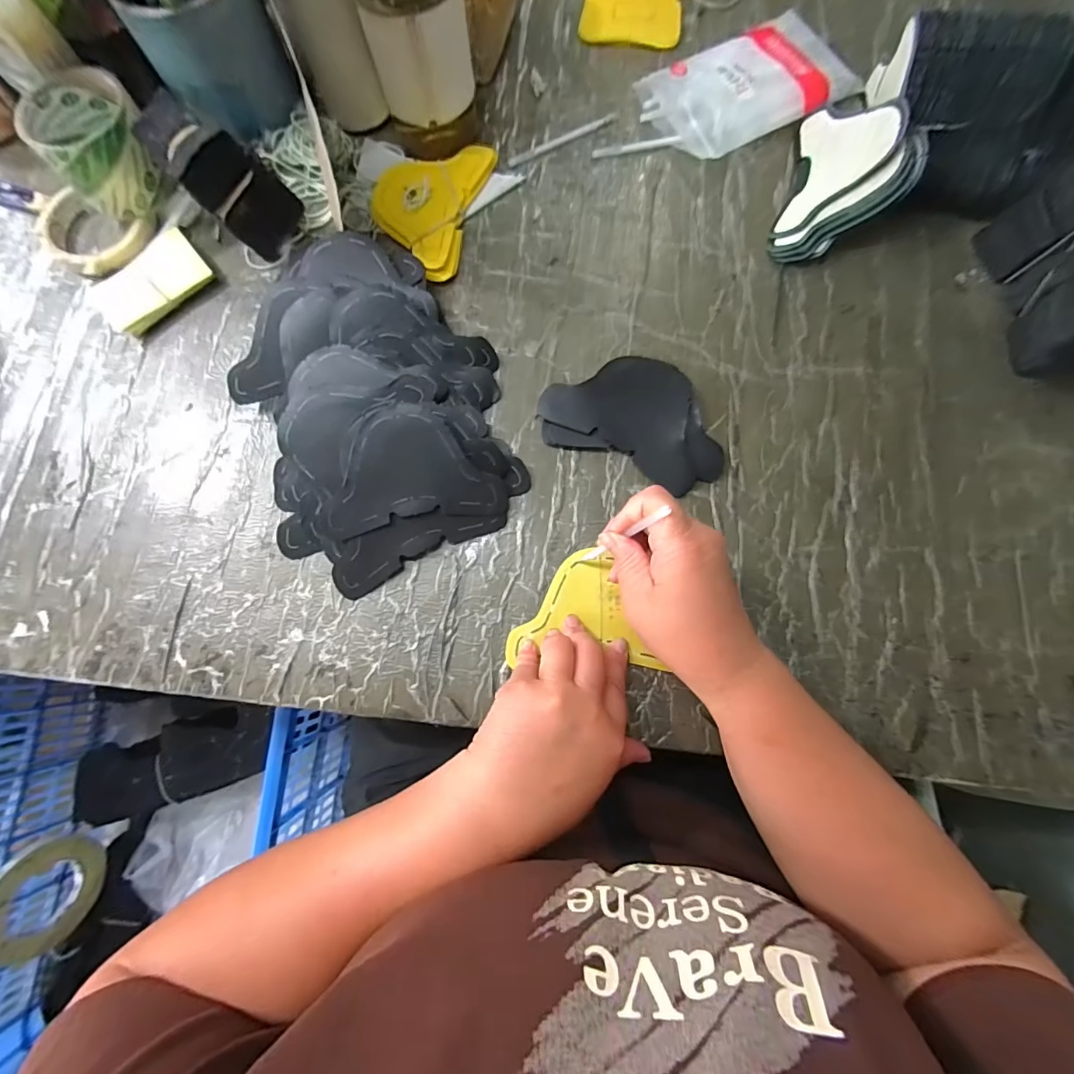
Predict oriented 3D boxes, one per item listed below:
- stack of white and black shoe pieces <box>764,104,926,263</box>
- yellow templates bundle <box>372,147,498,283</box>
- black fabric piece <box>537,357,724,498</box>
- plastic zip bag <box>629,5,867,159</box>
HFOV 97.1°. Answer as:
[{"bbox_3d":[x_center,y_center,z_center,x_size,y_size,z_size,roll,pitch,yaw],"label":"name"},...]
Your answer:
[{"bbox_3d":[0.264,-0.309,0.401,0.098,0.032,0.144,9,81,41],"label":"stack of white and black shoe pieces"},{"bbox_3d":[-0.103,-0.302,0.432,0.094,0.021,0.140,16,79,5],"label":"yellow templates bundle"},{"bbox_3d":[0.080,-0.096,0.377,0.145,0.010,0.097,30,81,7],"label":"black fabric piece"},{"bbox_3d":[0.196,-0.422,0.445,0.177,0.033,0.110,-25,79,-4],"label":"plastic zip bag"}]

